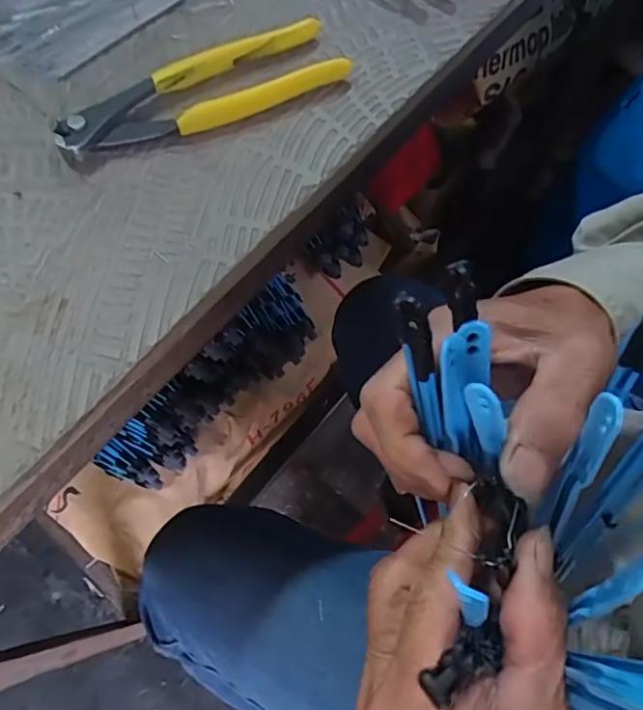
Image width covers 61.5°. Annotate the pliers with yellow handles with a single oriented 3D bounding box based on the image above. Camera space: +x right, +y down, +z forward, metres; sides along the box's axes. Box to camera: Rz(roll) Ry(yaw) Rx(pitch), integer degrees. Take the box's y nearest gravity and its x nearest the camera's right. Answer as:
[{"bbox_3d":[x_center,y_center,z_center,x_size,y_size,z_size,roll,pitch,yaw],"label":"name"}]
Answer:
[{"bbox_3d":[-0.066,-0.149,0.303,0.160,0.012,0.042,-23,70,-10],"label":"pliers with yellow handles"}]

